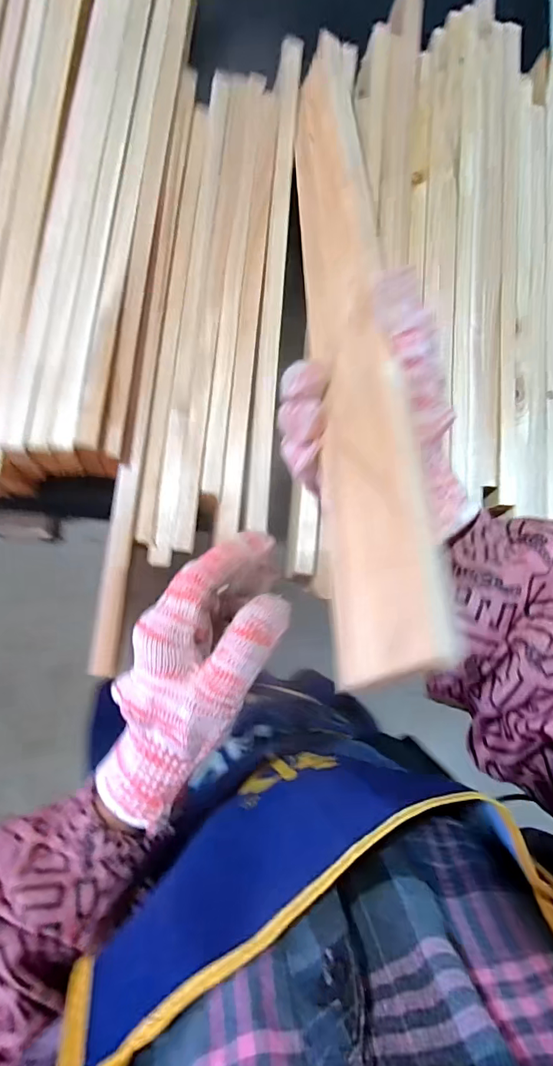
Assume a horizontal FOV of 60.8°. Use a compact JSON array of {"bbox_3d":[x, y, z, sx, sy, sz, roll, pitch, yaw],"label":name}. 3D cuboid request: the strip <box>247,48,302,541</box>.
[{"bbox_3d":[0.001,-0.225,0.402,0.021,0.012,0.447,4,83,-6],"label":"strip"}]

